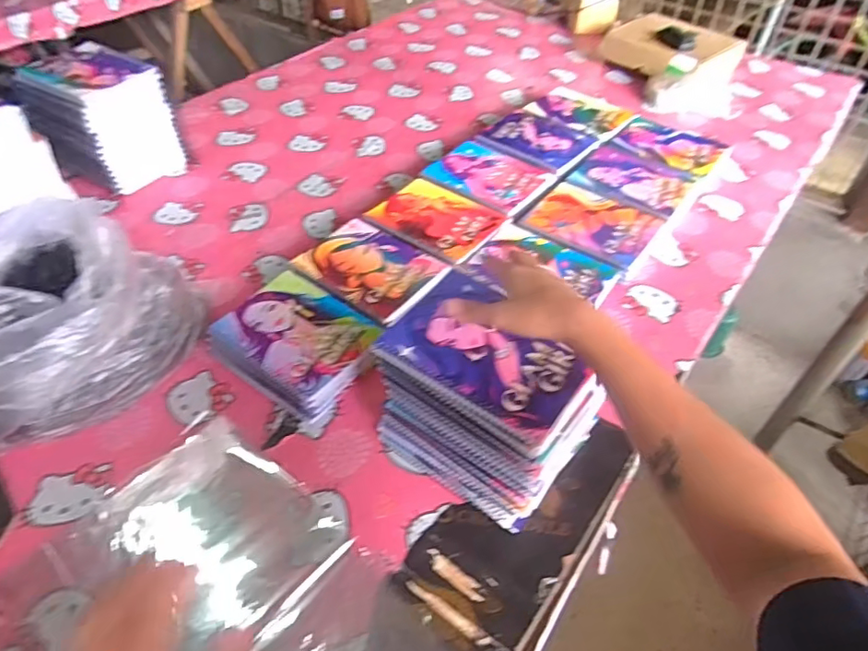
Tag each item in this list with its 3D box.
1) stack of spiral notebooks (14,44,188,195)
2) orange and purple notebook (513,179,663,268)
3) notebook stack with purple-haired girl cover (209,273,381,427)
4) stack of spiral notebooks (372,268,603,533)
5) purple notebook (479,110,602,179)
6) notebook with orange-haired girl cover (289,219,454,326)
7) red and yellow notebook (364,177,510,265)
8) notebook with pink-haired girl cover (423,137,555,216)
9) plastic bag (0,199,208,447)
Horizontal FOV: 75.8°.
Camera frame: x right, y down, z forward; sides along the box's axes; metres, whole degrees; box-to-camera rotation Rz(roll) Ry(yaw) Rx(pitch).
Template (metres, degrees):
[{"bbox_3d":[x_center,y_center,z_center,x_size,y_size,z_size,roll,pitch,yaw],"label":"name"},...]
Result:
[{"bbox_3d":[-0.605,-0.379,1.035,0.210,0.186,0.171,24,51,22],"label":"stack of spiral notebooks"},{"bbox_3d":[0.262,-0.177,0.924,0.193,0.008,0.156,29,53,26],"label":"orange and purple notebook"},{"bbox_3d":[-0.185,0.023,0.764,0.206,0.048,0.164,28,53,25],"label":"notebook stack with purple-haired girl cover"},{"bbox_3d":[0.058,0.078,0.626,0.198,0.167,0.155,29,53,25],"label":"stack of spiral notebooks"},{"bbox_3d":[0.208,-0.374,1.110,0.211,0.005,0.162,34,56,29],"label":"purple notebook"},{"bbox_3d":[-0.096,-0.090,0.847,0.210,0.013,0.148,30,54,26],"label":"notebook with orange-haired girl cover"},{"bbox_3d":[0.005,-0.182,0.929,0.204,0.007,0.151,31,54,27],"label":"red and yellow notebook"},{"bbox_3d":[0.103,-0.278,1.021,0.206,0.010,0.167,32,54,27],"label":"notebook with pink-haired girl cover"},{"bbox_3d":[-0.448,0.003,0.669,0.279,0.217,0.269,-12,47,-11],"label":"plastic bag"}]

